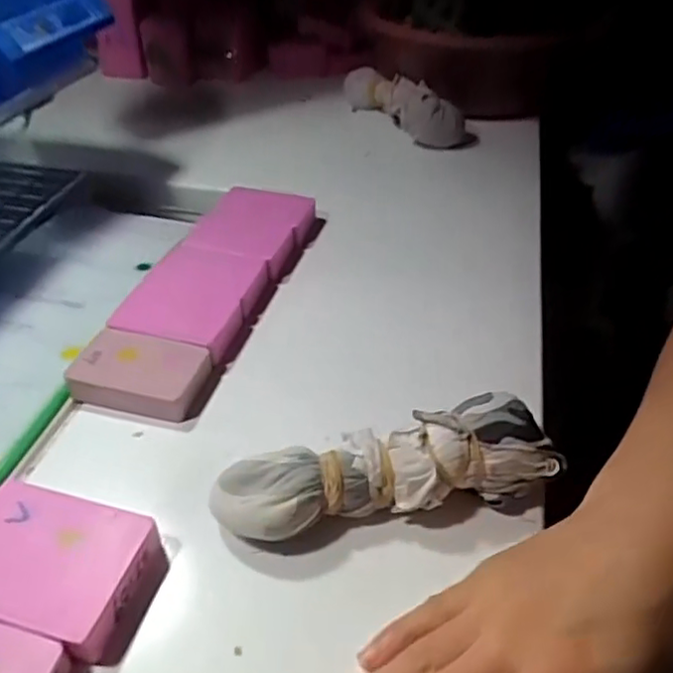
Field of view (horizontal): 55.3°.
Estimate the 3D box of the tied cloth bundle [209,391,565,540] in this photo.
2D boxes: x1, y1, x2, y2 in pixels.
[{"bbox_3d":[0.023,0.064,0.300,0.154,0.045,0.037,-8,42,-10],"label":"tied cloth bundle"}]

